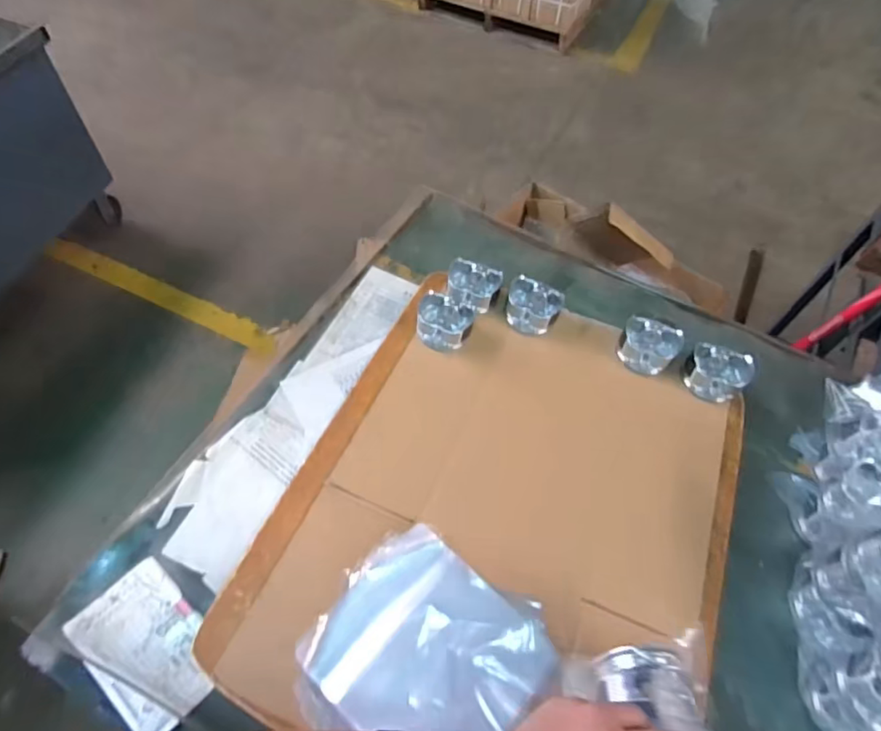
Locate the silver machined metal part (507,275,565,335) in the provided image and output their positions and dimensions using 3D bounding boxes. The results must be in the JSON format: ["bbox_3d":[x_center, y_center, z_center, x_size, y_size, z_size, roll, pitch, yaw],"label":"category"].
[{"bbox_3d":[0.136,-0.082,0.834,0.081,0.052,0.078,2,57,-3],"label":"silver machined metal part"}]

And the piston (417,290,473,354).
[{"bbox_3d":[0.007,-0.061,0.805,0.082,0.042,0.075,8,56,2],"label":"piston"}]

